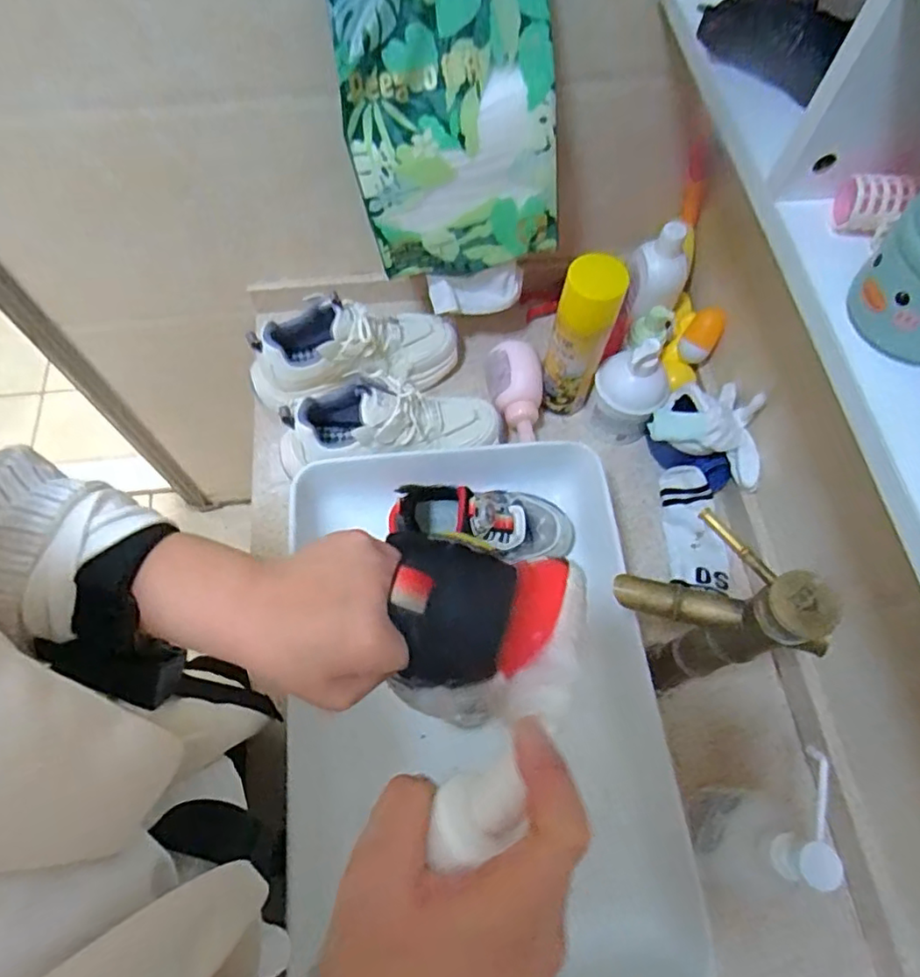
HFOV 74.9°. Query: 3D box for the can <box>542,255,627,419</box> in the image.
[{"bbox_3d":[0.135,-0.164,0.690,0.061,0.219,0.055,14,66,5],"label":"can"}]

